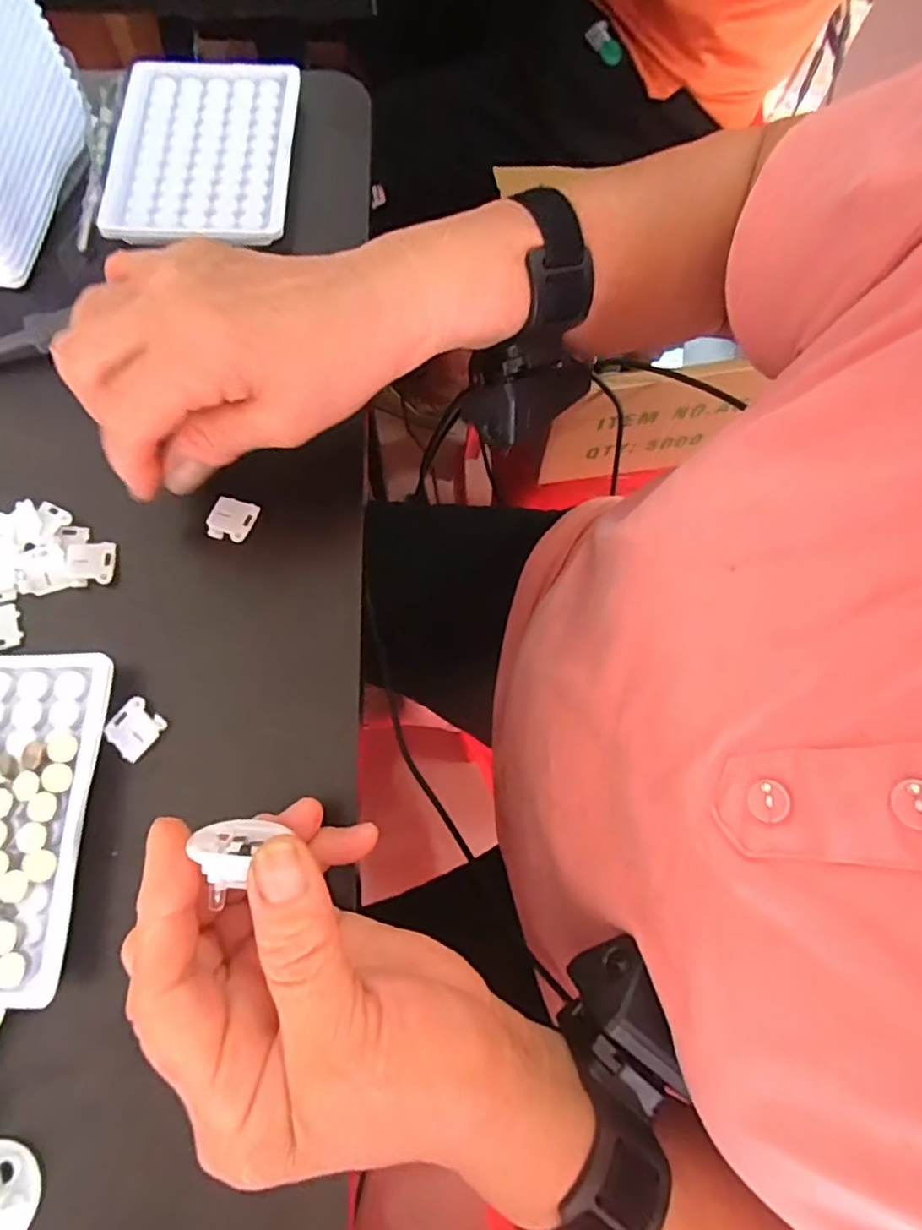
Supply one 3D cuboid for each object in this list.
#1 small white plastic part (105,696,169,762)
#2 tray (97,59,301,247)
[{"bbox_3d":[-0.138,0.048,0.261,0.019,0.005,0.021,38,75,10],"label":"small white plastic part"},{"bbox_3d":[-0.146,-0.264,0.350,0.097,0.008,0.131,0,73,-2],"label":"tray"}]

